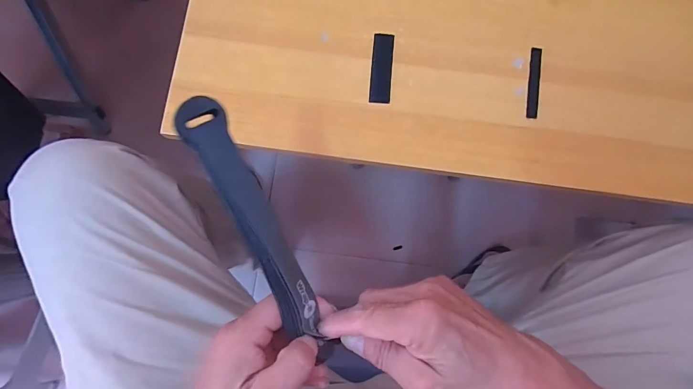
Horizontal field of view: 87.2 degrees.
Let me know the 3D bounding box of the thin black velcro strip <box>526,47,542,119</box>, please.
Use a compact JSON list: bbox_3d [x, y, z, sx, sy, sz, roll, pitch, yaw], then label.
[{"bbox_3d":[0.176,-0.105,0.341,0.012,0.004,0.070,9,80,3],"label":"thin black velcro strip"}]

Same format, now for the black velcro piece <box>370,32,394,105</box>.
[{"bbox_3d":[0.033,-0.118,0.340,0.020,0.005,0.068,5,82,-1],"label":"black velcro piece"}]

